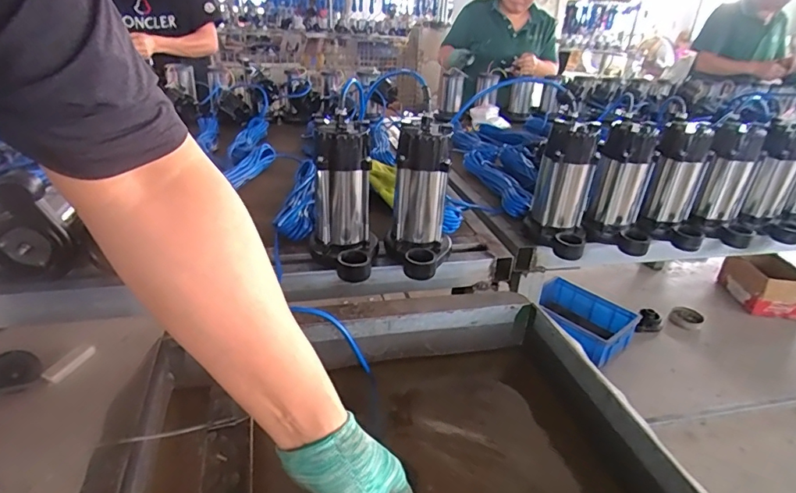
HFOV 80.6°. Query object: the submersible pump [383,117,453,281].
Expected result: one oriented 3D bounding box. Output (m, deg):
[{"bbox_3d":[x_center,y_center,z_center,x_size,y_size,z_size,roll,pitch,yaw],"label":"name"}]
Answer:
[{"bbox_3d":[0.039,-0.076,0.794,0.114,0.234,0.143,6,27,4],"label":"submersible pump"}]

